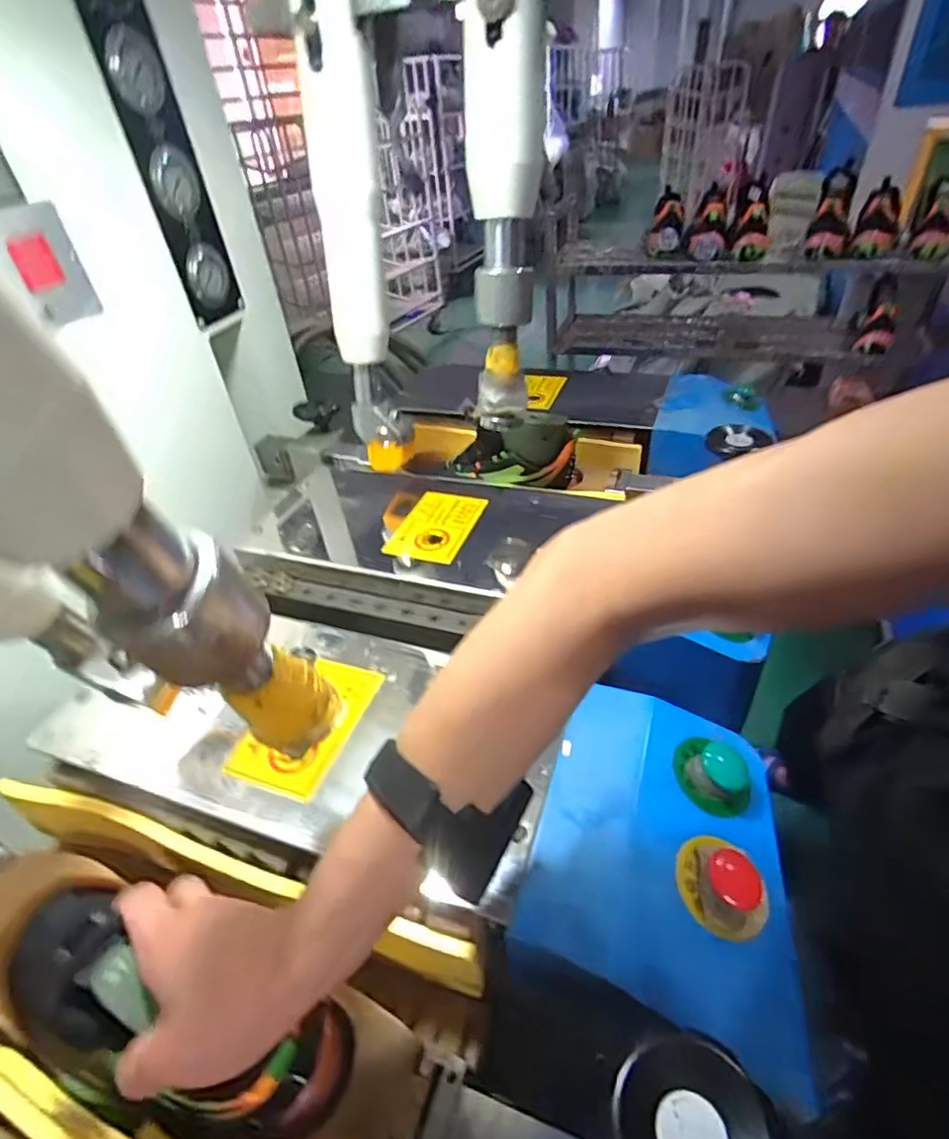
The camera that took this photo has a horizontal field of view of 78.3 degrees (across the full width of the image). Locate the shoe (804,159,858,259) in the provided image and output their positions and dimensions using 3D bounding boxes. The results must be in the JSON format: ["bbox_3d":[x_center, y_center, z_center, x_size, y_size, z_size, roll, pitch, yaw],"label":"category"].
[{"bbox_3d":[0.884,-0.874,1.436,0.091,0.208,0.073,15,14,23],"label":"shoe"}]

